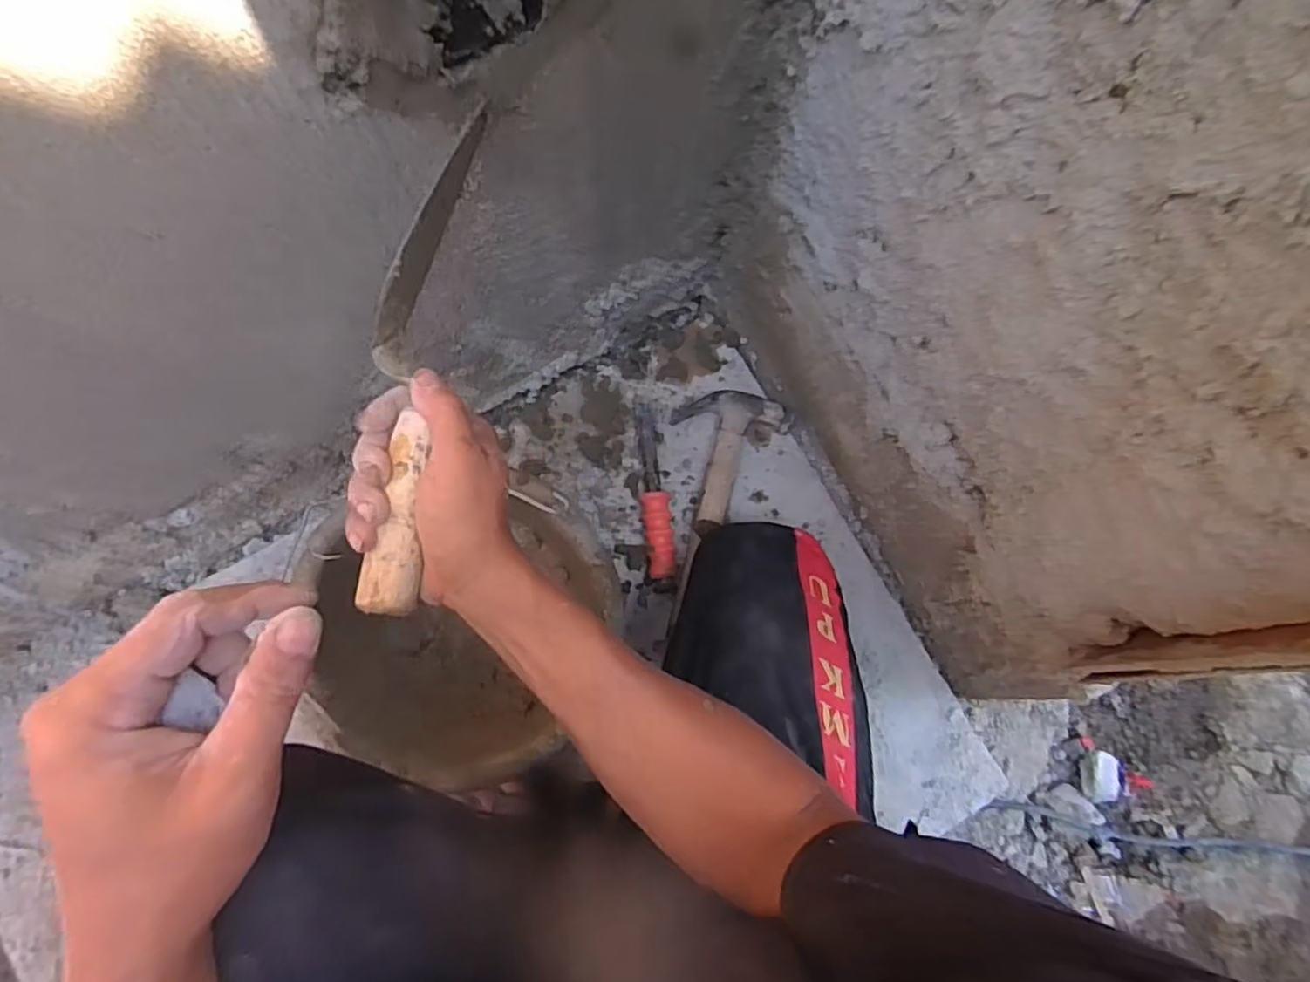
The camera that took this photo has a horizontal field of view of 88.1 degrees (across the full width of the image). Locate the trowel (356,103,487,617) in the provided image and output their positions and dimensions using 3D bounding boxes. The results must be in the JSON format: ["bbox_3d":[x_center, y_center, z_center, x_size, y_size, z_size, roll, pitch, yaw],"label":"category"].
[{"bbox_3d":[-0.136,-0.078,0.383,0.040,0.068,0.292,5,85,2],"label":"trowel"}]

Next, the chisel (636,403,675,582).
[{"bbox_3d":[-0.001,-0.002,0.735,0.031,0.028,0.193,-7,75,-2],"label":"chisel"}]

